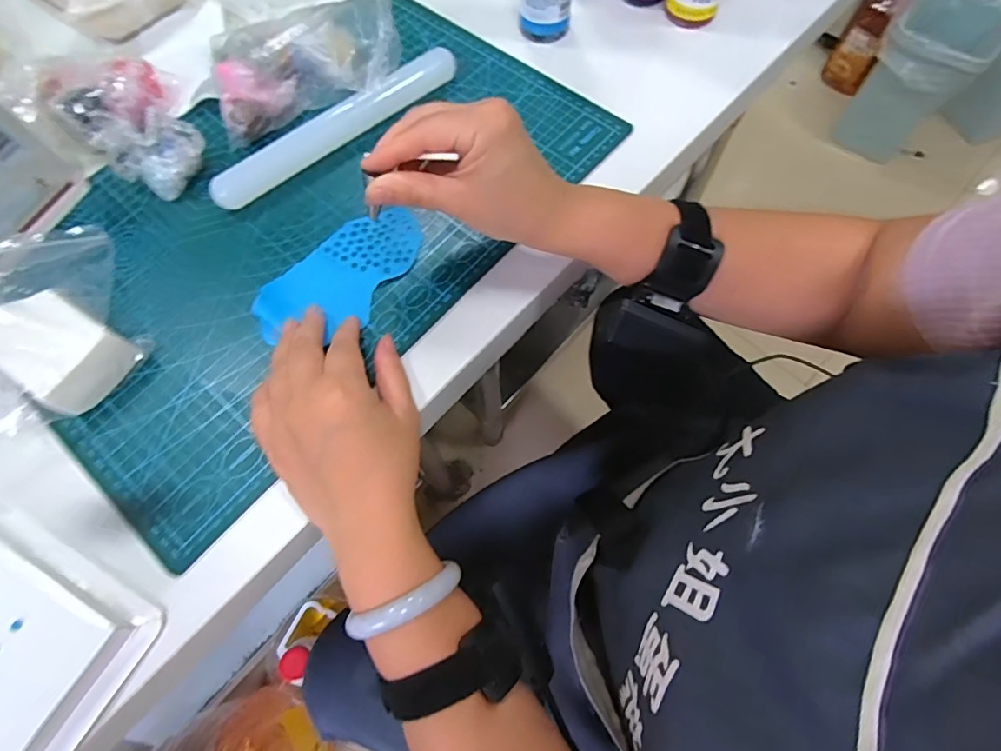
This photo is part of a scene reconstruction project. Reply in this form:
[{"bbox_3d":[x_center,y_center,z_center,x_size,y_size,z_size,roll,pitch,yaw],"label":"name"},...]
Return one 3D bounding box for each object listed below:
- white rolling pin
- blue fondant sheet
[{"bbox_3d":[-0.128,-0.200,0.407,0.218,0.023,0.029,-37,72,-13],"label":"white rolling pin"},{"bbox_3d":[-0.110,-0.071,0.359,0.130,0.006,0.067,-38,72,-14],"label":"blue fondant sheet"}]

